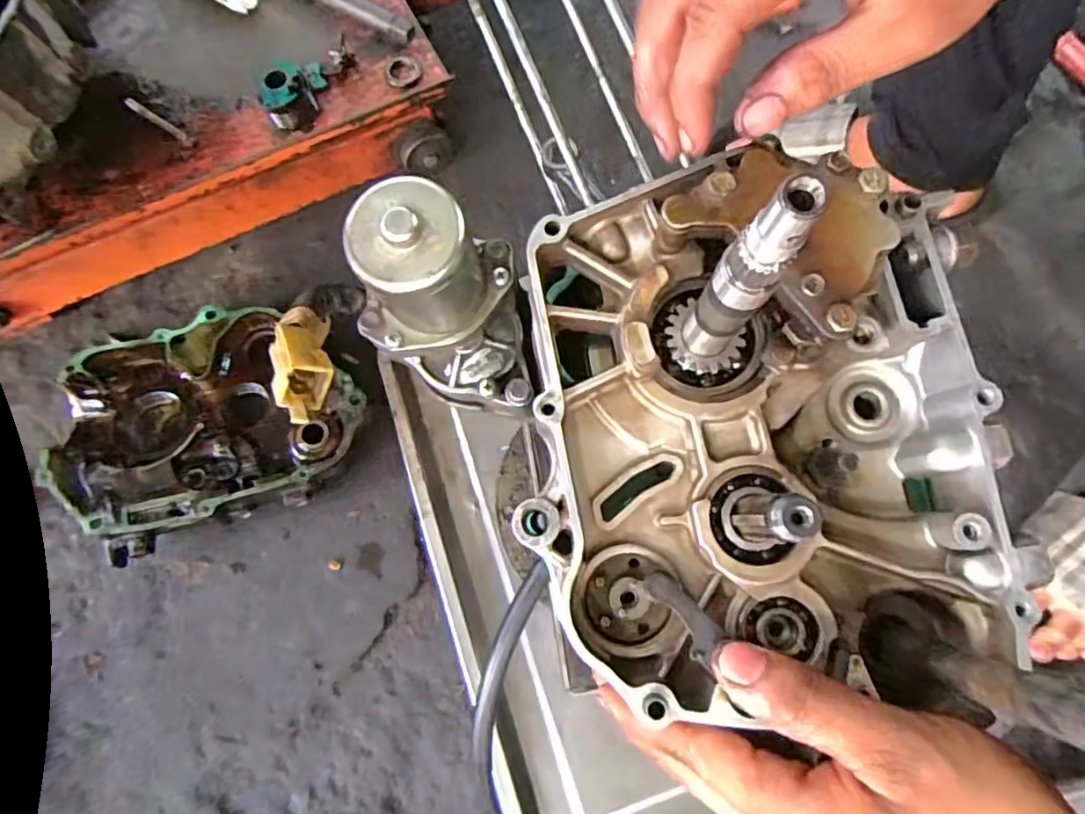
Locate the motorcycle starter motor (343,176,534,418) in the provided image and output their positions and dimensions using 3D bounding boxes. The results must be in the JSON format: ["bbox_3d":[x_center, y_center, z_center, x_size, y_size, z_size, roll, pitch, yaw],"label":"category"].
[{"bbox_3d":[-0.047,-0.045,0.278,0.075,0.094,0.087,-5,73,-1],"label":"motorcycle starter motor"}]

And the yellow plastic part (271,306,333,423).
[{"bbox_3d":[-0.095,-0.022,0.249,0.022,0.020,0.057,-11,50,-3],"label":"yellow plastic part"}]

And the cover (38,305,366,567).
[{"bbox_3d":[-0.278,0.008,0.523,0.240,0.062,0.185,-20,75,-6],"label":"cover"}]

